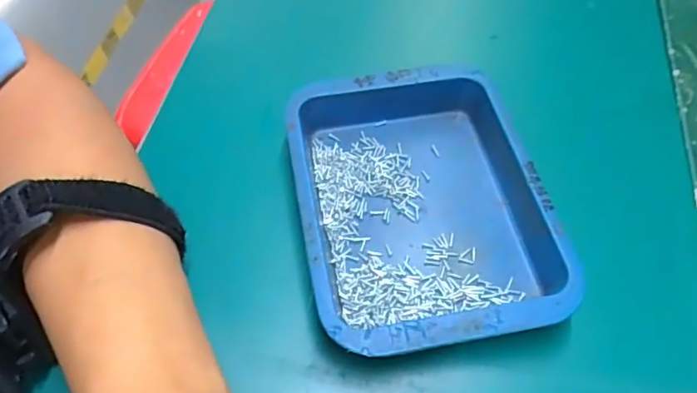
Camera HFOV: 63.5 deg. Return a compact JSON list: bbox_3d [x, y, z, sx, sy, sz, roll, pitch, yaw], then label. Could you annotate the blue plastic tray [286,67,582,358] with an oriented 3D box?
[{"bbox_3d":[0.034,0.003,0.286,0.117,0.031,0.153,-6,58,-8],"label":"blue plastic tray"}]

